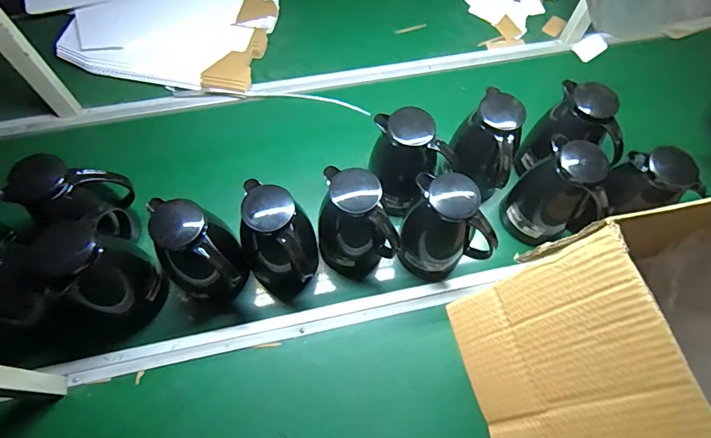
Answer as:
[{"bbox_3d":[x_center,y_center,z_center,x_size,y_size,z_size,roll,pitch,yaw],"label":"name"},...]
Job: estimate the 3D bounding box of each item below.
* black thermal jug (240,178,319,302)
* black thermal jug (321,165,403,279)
[{"bbox_3d":[-0.128,0.046,0.728,0.117,0.213,0.123,16,67,5],"label":"black thermal jug"},{"bbox_3d":[0.008,0.016,0.739,0.136,0.209,0.114,12,66,3],"label":"black thermal jug"}]

